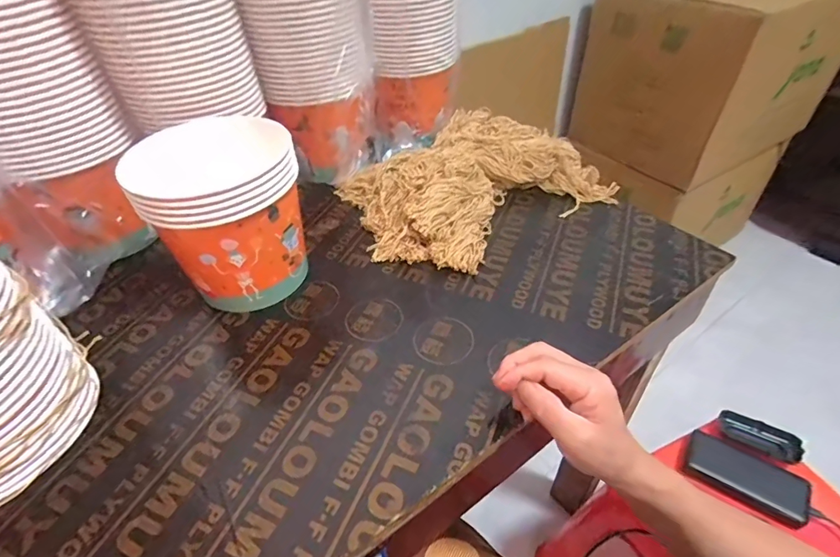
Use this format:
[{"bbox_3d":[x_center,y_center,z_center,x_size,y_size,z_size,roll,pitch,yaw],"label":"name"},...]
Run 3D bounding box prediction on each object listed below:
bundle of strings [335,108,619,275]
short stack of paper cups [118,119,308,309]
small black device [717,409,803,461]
[{"bbox_3d":[0.055,-0.151,0.637,0.340,0.062,0.298,-27,49,-22],"label":"bundle of strings"},{"bbox_3d":[-0.203,-0.066,0.488,0.144,0.176,0.136,-7,45,-4],"label":"short stack of paper cups"},{"bbox_3d":[0.528,0.243,0.679,0.105,0.020,0.050,23,49,25],"label":"small black device"}]

